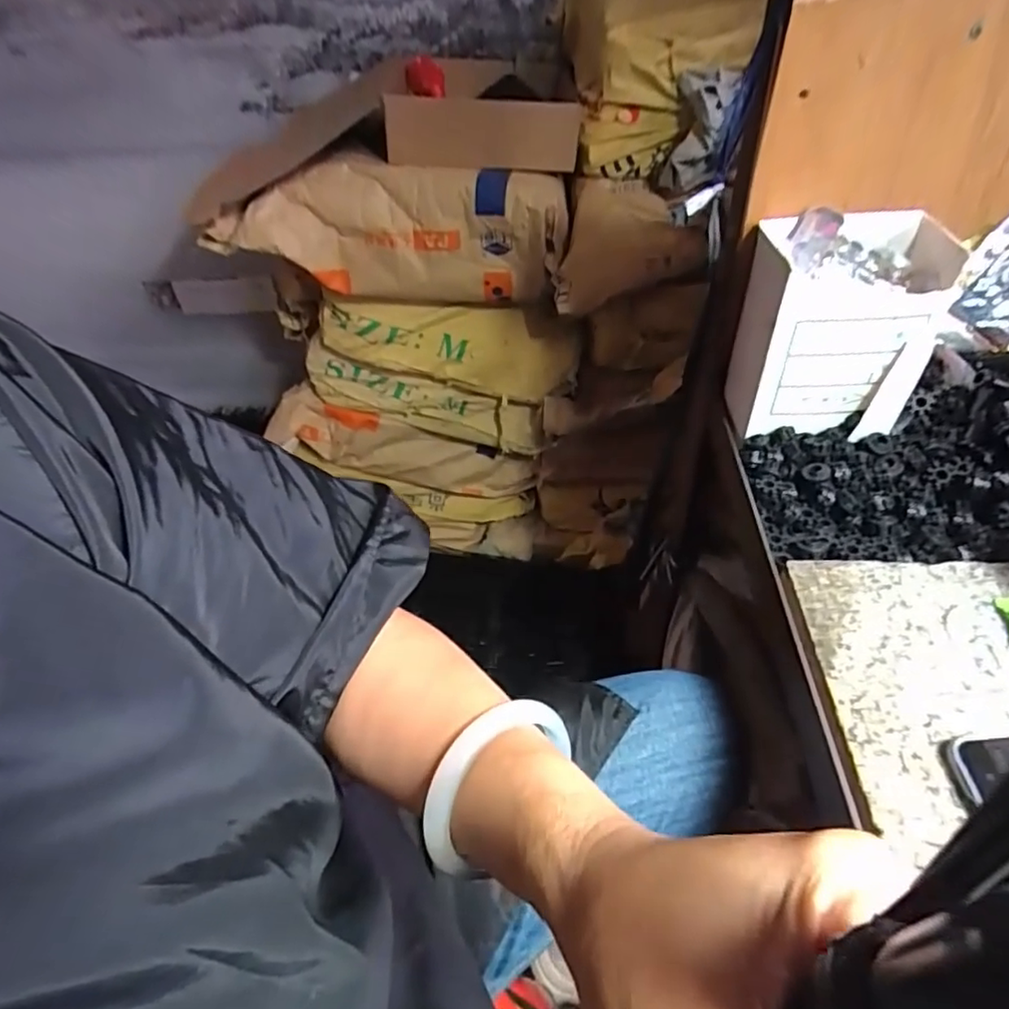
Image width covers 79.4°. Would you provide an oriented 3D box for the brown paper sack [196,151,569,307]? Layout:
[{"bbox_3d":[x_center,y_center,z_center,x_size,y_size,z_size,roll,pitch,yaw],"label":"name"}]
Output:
[{"bbox_3d":[-0.169,-0.387,0.898,0.511,0.188,0.099,0,44,6],"label":"brown paper sack"}]

